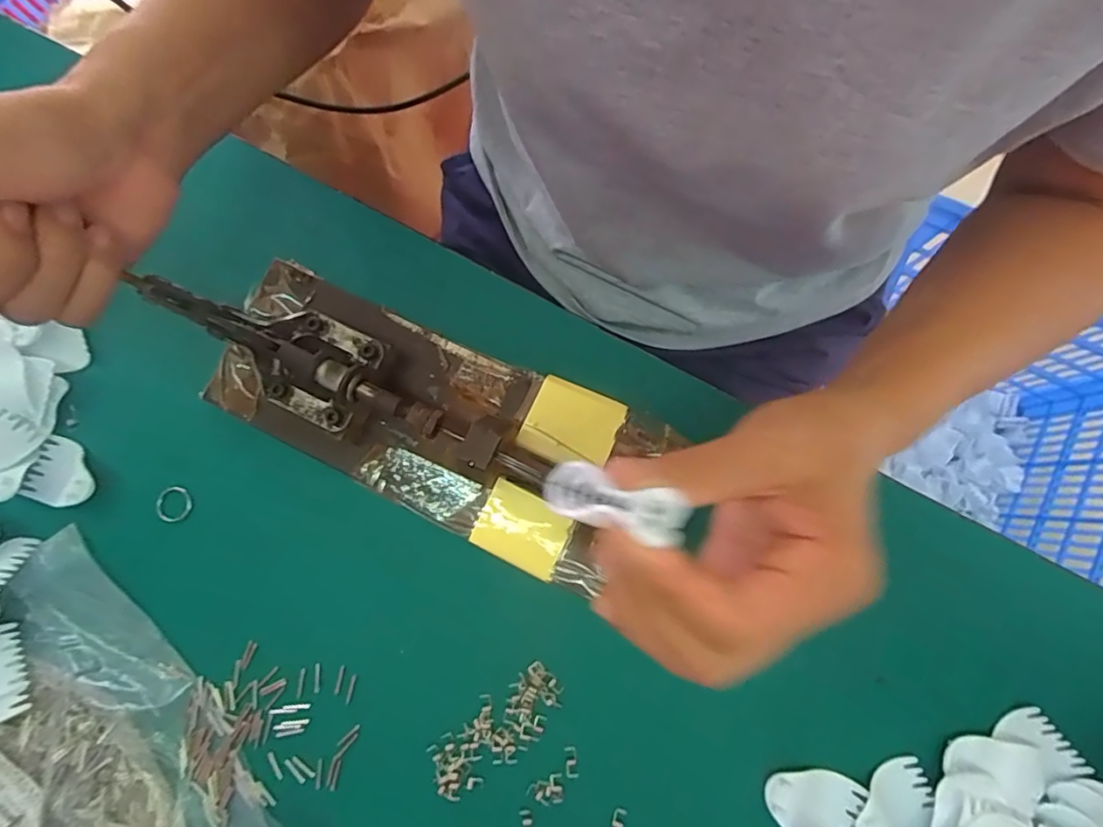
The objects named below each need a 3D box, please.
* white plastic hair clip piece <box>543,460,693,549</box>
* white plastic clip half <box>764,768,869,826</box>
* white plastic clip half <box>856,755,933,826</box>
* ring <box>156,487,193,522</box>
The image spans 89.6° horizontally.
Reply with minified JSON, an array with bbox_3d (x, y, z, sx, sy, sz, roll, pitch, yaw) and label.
[{"bbox_3d":[0.018,0.029,0.191,0.058,0.014,0.019,12,76,43],"label":"white plastic hair clip piece"},{"bbox_3d":[0.137,0.204,0.290,0.045,0.009,0.035,14,82,5],"label":"white plastic clip half"},{"bbox_3d":[0.178,0.202,0.285,0.032,0.011,0.048,30,84,7],"label":"white plastic clip half"},{"bbox_3d":[-0.230,0.055,0.337,0.021,0.004,0.020,0,81,3],"label":"ring"}]

